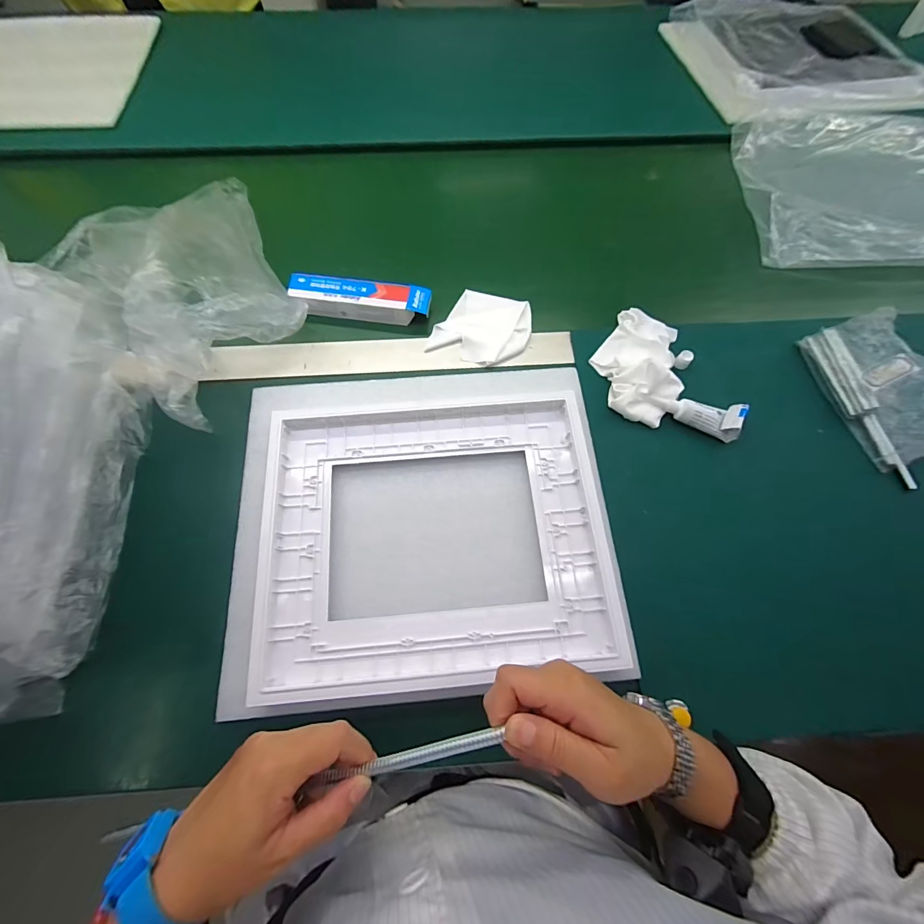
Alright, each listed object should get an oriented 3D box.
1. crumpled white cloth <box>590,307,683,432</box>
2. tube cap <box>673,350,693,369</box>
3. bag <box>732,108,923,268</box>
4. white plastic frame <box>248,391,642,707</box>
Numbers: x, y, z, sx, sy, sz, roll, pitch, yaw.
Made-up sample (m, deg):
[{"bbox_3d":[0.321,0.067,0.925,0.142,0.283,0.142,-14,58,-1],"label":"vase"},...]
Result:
[{"bbox_3d":[0.208,-0.120,0.475,0.093,0.033,0.149,9,68,2],"label":"crumpled white cloth"},{"bbox_3d":[0.265,-0.121,0.483,0.016,0.018,0.020,43,73,15],"label":"tube cap"},{"bbox_3d":[0.628,-0.427,0.615,0.388,0.032,0.333,4,68,0],"label":"bag"},{"bbox_3d":[-0.024,0.066,0.392,0.325,0.030,0.280,-4,68,-3],"label":"white plastic frame"}]

